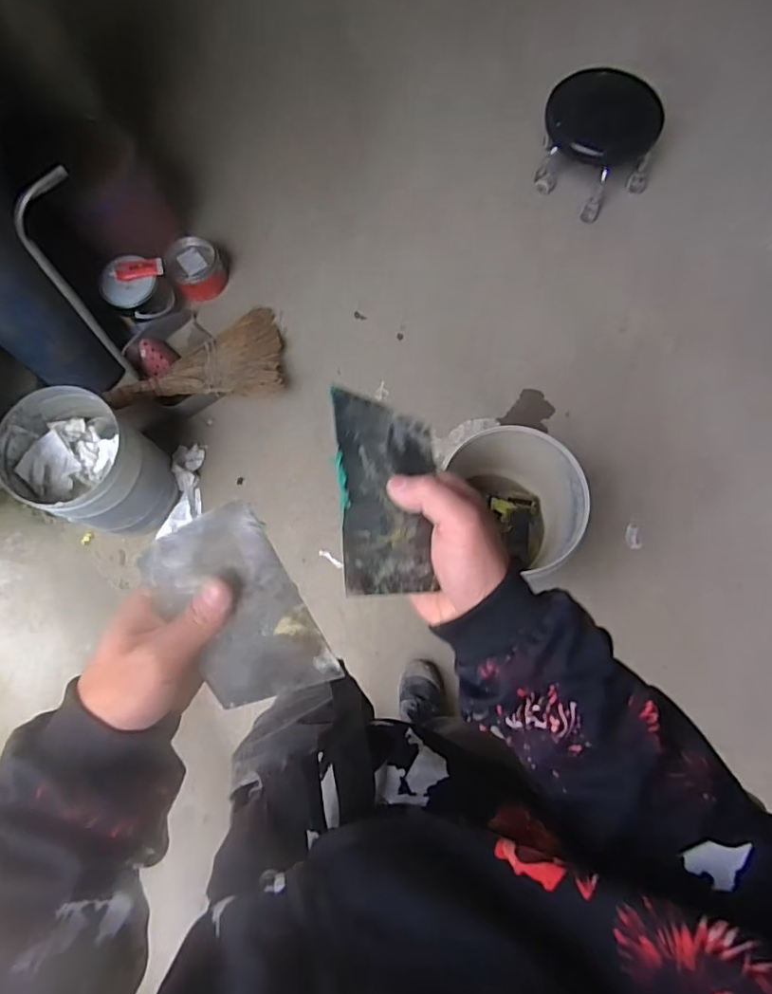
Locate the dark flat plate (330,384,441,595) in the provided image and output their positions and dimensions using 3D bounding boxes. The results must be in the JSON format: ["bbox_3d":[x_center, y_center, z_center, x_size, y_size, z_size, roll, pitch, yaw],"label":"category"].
[{"bbox_3d":[0.003,-0.002,0.329,0.068,0.004,0.119,4,75,-32],"label":"dark flat plate"}]

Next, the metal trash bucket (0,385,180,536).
[{"bbox_3d":[-0.693,-0.069,1.301,0.293,0.284,0.260,34,78,9],"label":"metal trash bucket"}]

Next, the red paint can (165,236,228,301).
[{"bbox_3d":[-0.548,-0.666,1.595,0.154,0.097,0.162,0,75,1],"label":"red paint can"}]

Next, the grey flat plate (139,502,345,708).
[{"bbox_3d":[-0.085,0.068,0.322,0.071,0.004,0.118,-29,97,-7],"label":"grey flat plate"}]

